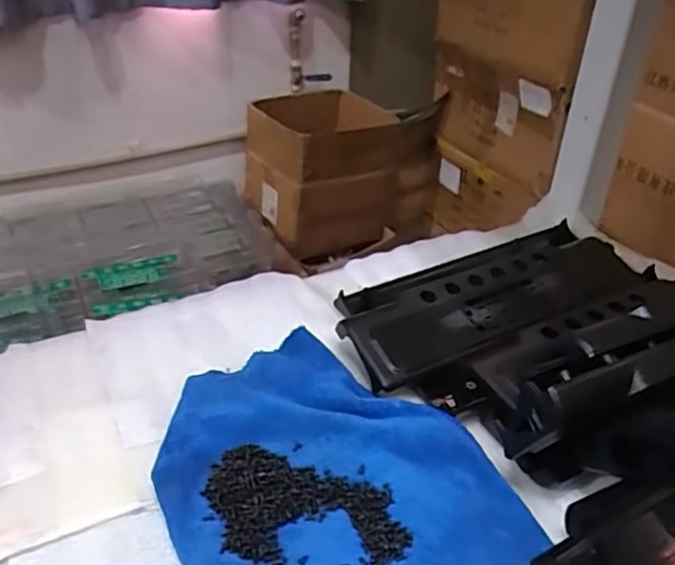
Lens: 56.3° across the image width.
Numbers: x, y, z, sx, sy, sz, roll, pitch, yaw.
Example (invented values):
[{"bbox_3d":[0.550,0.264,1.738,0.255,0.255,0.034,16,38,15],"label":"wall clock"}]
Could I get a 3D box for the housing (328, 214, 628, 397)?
[{"bbox_3d":[0.118,0.009,0.473,0.238,0.030,0.083,-18,40,-24],"label":"housing"}]

